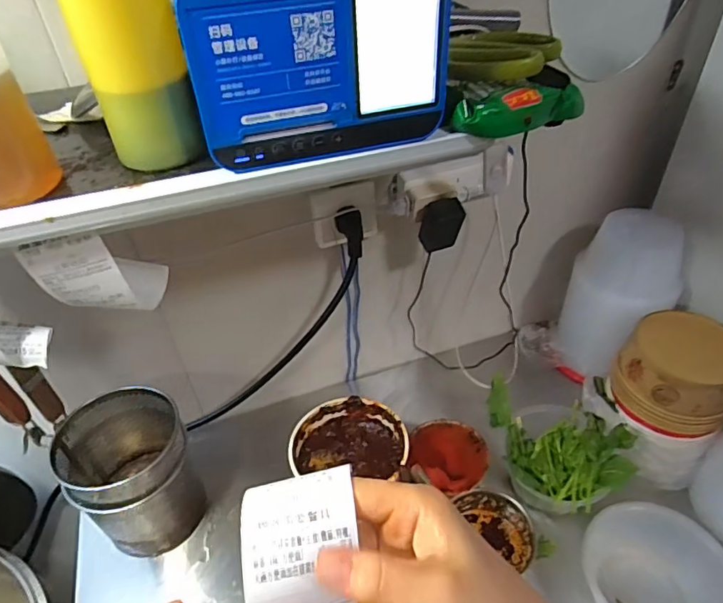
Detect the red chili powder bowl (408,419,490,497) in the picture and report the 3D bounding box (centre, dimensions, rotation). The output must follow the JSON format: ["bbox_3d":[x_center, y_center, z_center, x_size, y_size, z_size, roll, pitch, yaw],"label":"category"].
[{"bbox_3d":[0.124,0.239,0.766,0.101,0.089,0.108,-2,41,2],"label":"red chili powder bowl"}]

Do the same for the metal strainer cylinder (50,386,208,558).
[{"bbox_3d":[-0.313,0.234,0.719,0.152,0.172,0.139,-26,45,-24],"label":"metal strainer cylinder"}]

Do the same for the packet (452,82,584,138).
[{"bbox_3d":[0.122,-0.151,0.407,0.108,0.026,0.038,-19,43,-17],"label":"packet"}]

